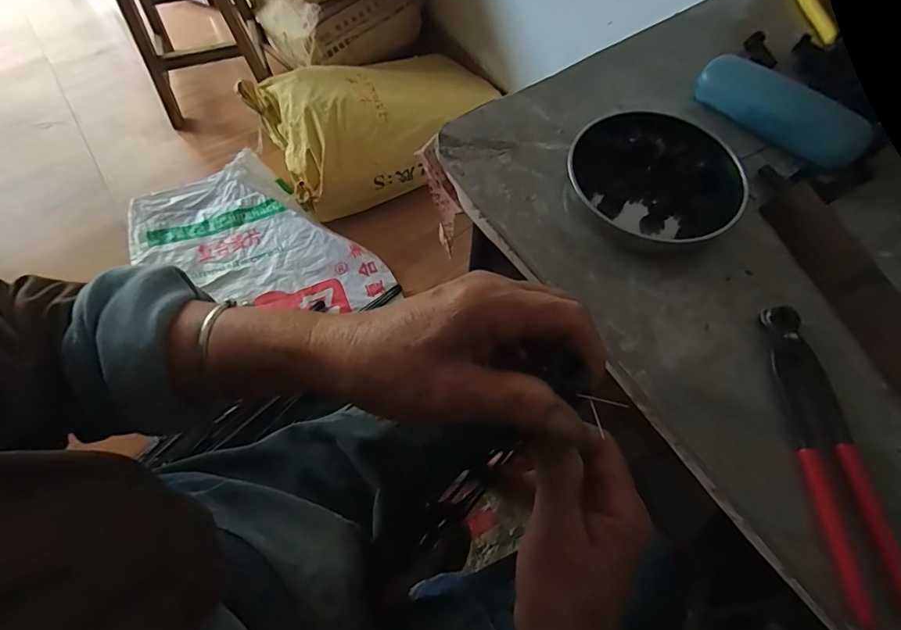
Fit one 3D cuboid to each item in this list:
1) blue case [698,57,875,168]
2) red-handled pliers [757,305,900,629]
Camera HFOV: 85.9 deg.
[{"bbox_3d":[0.294,-0.183,0.434,0.147,0.035,0.044,42,71,17],"label":"blue case"},{"bbox_3d":[0.246,0.087,0.318,0.045,0.015,0.194,-4,65,-2],"label":"red-handled pliers"}]

